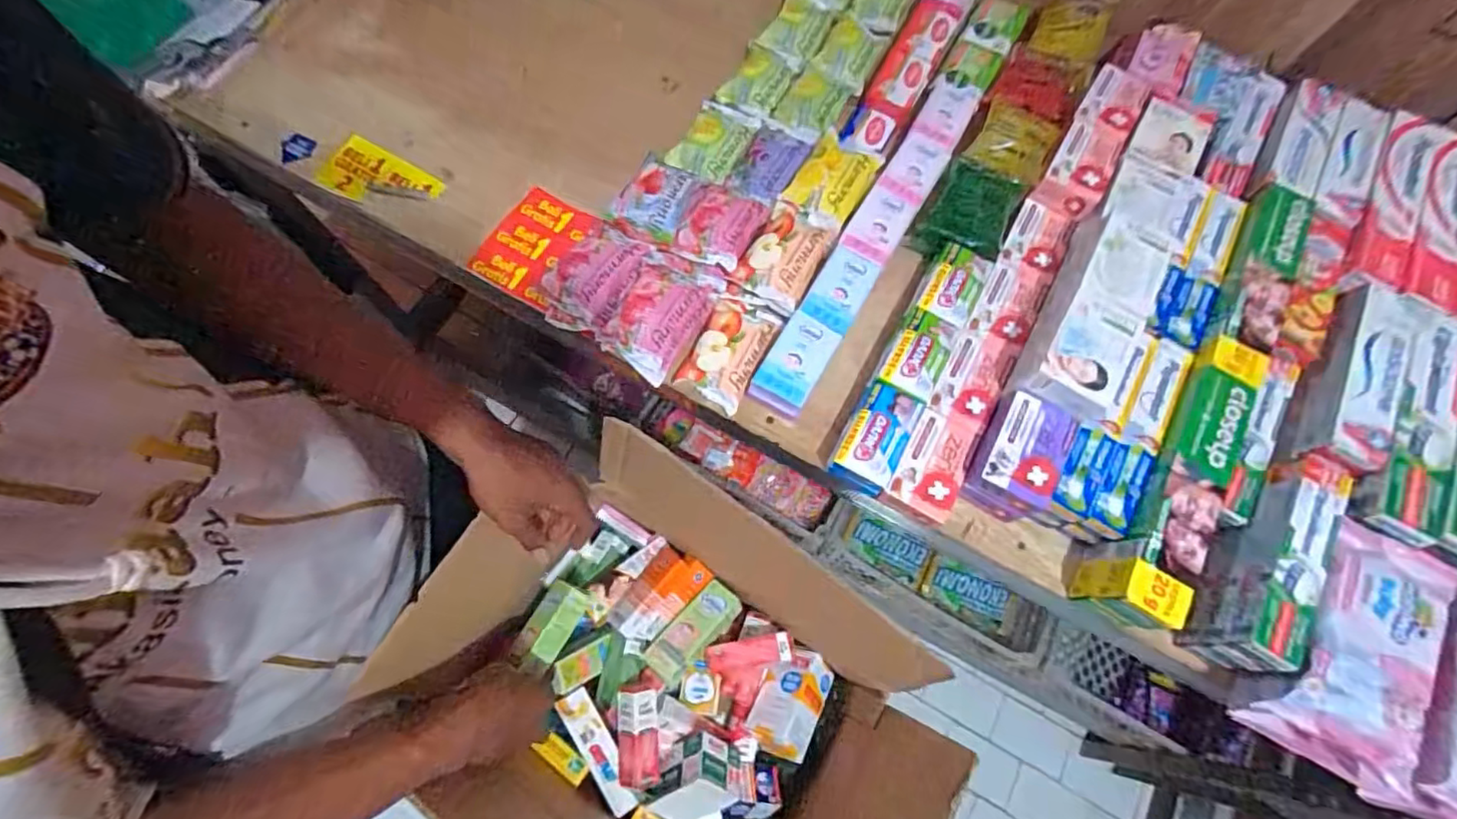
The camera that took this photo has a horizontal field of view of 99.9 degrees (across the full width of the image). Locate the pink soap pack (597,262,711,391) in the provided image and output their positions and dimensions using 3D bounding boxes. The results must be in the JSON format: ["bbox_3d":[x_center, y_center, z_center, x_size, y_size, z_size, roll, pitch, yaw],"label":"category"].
[{"bbox_3d":[-0.065,-0.085,0.556,0.068,0.038,0.104,28,71,7],"label":"pink soap pack"}]

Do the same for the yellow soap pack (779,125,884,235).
[{"bbox_3d":[0.104,-0.229,0.609,0.065,0.032,0.109,29,71,8],"label":"yellow soap pack"}]

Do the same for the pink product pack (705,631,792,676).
[{"bbox_3d":[0.024,0.273,0.687,0.096,0.018,0.032,-13,71,6],"label":"pink product pack"}]

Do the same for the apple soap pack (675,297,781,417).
[{"bbox_3d":[0.001,-0.056,0.566,0.061,0.027,0.100,27,71,7],"label":"apple soap pack"}]

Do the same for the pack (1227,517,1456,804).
[{"bbox_3d":[0.495,0.185,0.480,0.104,0.060,0.187,34,72,9],"label":"pack"}]

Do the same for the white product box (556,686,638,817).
[{"bbox_3d":[-0.139,0.367,0.656,0.036,0.025,0.131,-29,74,-12],"label":"white product box"}]

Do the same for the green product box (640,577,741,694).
[{"bbox_3d":[-0.040,0.252,0.692,0.049,0.030,0.122,43,74,12],"label":"green product box"}]

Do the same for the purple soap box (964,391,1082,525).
[{"bbox_3d":[0.247,0.036,0.514,0.067,0.032,0.094,23,71,6],"label":"purple soap box"}]

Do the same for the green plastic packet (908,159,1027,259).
[{"bbox_3d":[0.241,-0.195,0.614,0.076,0.045,0.098,30,72,8],"label":"green plastic packet"}]

